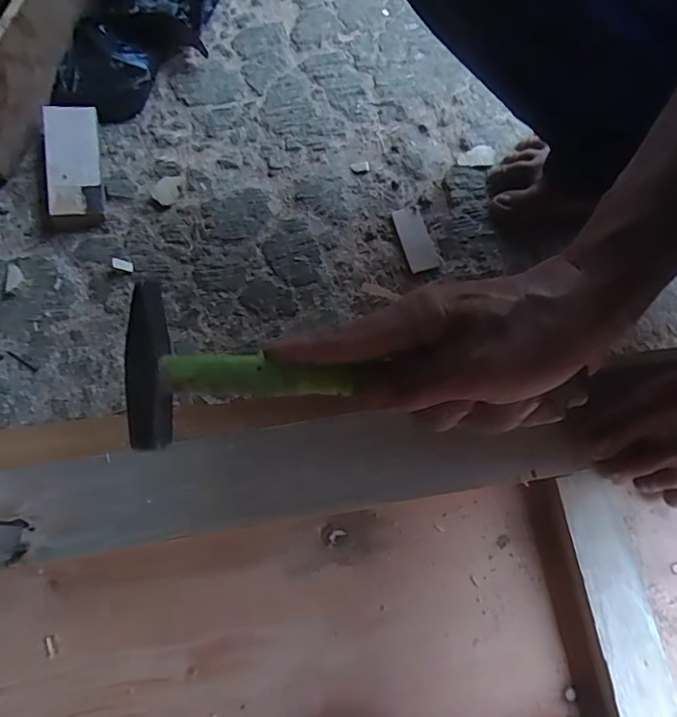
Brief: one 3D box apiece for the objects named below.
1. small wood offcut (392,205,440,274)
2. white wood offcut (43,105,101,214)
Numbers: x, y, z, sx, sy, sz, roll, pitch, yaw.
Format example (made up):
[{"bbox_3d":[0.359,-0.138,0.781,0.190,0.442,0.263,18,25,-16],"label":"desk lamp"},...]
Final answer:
[{"bbox_3d":[0.079,-0.124,0.570,0.030,0.009,0.077,-15,73,-3],"label":"small wood offcut"},{"bbox_3d":[-0.273,-0.205,0.571,0.049,0.013,0.118,-5,79,-21],"label":"white wood offcut"}]

